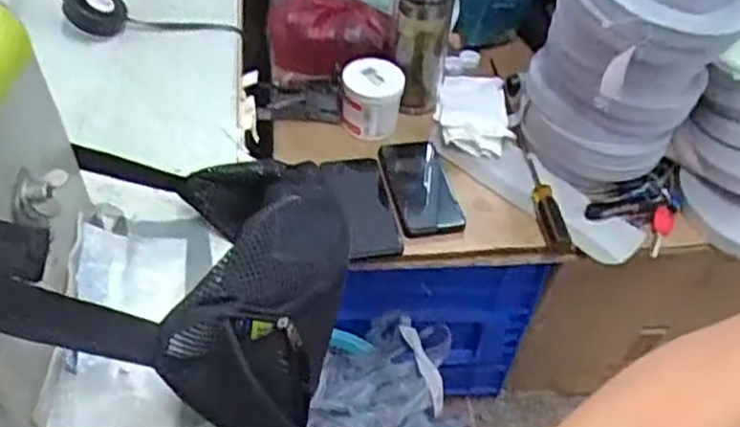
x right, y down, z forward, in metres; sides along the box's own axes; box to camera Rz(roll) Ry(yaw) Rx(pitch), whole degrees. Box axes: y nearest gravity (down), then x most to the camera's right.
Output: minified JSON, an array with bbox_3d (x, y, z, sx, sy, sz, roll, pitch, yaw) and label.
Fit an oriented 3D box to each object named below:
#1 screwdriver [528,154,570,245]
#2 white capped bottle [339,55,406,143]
[{"bbox_3d":[0.215,-0.023,0.914,0.033,0.020,0.153,-3,49,-6],"label":"screwdriver"},{"bbox_3d":[0.002,-0.155,1.010,0.082,0.093,0.078,11,49,6],"label":"white capped bottle"}]

